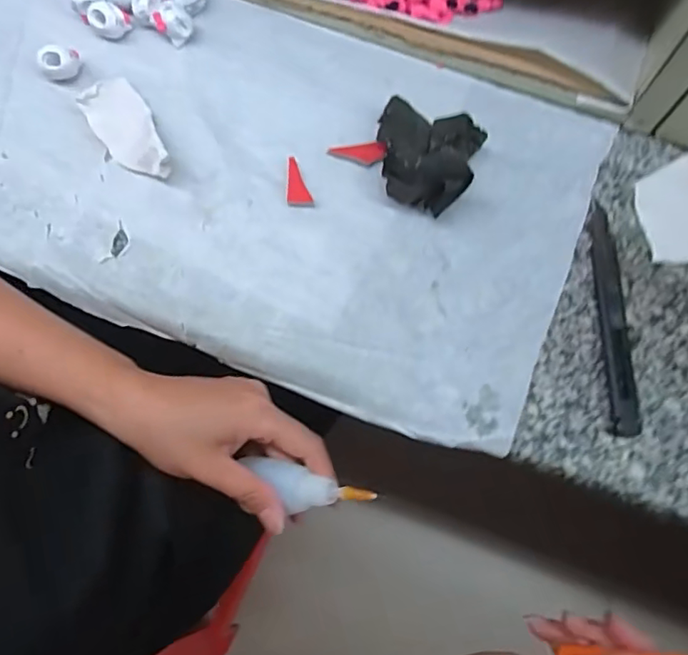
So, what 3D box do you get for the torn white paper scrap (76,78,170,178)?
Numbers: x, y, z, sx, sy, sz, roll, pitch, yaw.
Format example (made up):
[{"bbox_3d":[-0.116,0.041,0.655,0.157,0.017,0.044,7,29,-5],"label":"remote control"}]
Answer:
[{"bbox_3d":[-0.141,-0.127,0.357,0.037,0.021,0.078,-28,75,-8],"label":"torn white paper scrap"}]

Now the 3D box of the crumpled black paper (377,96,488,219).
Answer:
[{"bbox_3d":[0.049,-0.107,0.349,0.064,0.038,0.062,21,75,6],"label":"crumpled black paper"}]

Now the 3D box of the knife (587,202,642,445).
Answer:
[{"bbox_3d":[0.161,-0.008,0.333,0.018,0.013,0.142,2,74,1],"label":"knife"}]

